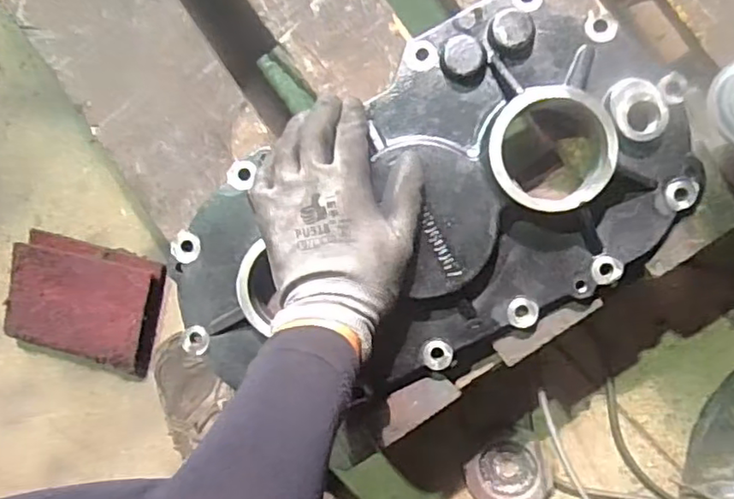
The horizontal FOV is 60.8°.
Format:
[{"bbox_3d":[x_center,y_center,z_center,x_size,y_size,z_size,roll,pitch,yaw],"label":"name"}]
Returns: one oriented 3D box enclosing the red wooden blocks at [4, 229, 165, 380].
[{"bbox_3d":[-0.296,0.056,0.655,0.157,0.034,0.119,15,95,5],"label":"red wooden blocks"}]

